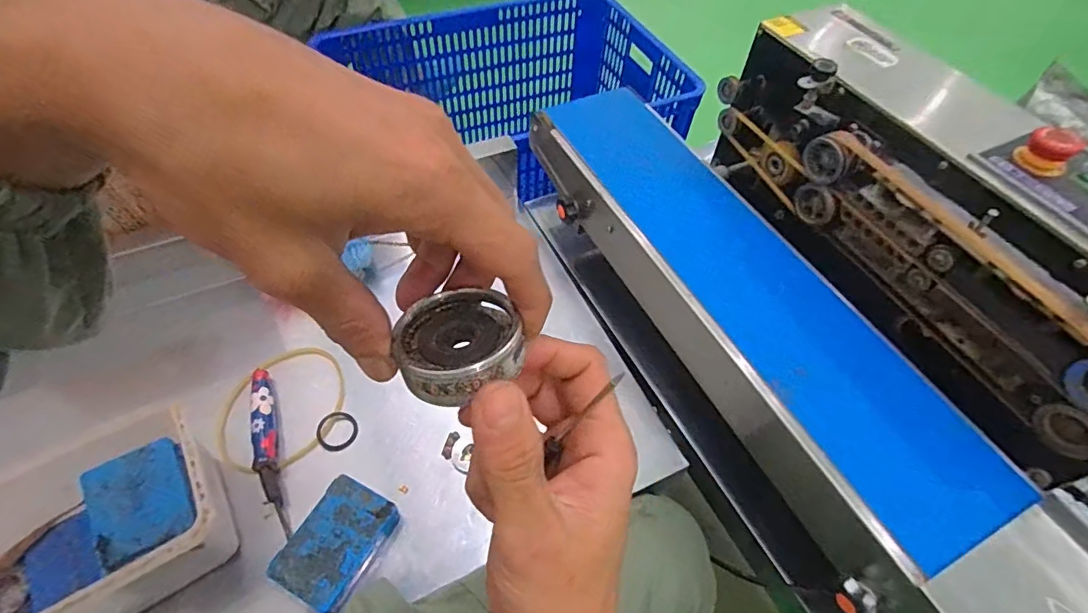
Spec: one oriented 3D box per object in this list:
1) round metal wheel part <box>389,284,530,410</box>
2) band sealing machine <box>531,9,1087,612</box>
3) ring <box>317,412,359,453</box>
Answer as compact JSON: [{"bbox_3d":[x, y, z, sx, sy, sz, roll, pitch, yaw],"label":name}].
[{"bbox_3d":[-0.033,0.012,0.197,0.045,0.016,0.046,1,54,-2],"label":"round metal wheel part"},{"bbox_3d":[0.308,-0.092,0.606,0.330,0.282,0.649,-22,58,-18],"label":"band sealing machine"},{"bbox_3d":[-0.229,0.139,0.580,0.041,0.006,0.043,8,62,-15],"label":"ring"}]

